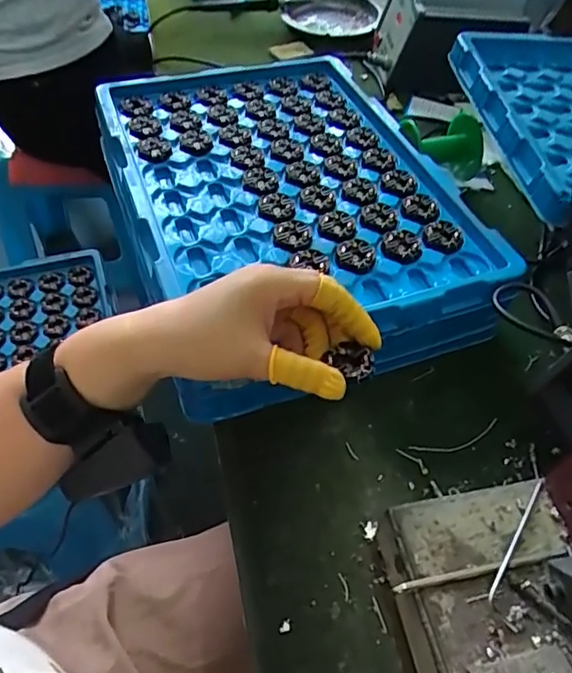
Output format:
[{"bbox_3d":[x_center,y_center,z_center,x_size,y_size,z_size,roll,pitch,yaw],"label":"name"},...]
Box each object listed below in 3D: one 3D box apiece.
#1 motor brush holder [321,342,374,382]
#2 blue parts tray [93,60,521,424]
[{"bbox_3d":[0.040,0.016,0.329,0.022,0.011,0.026,-29,56,-22],"label":"motor brush holder"},{"bbox_3d":[-0.001,-0.117,0.510,0.278,0.085,0.396,-15,53,-14],"label":"blue parts tray"}]

